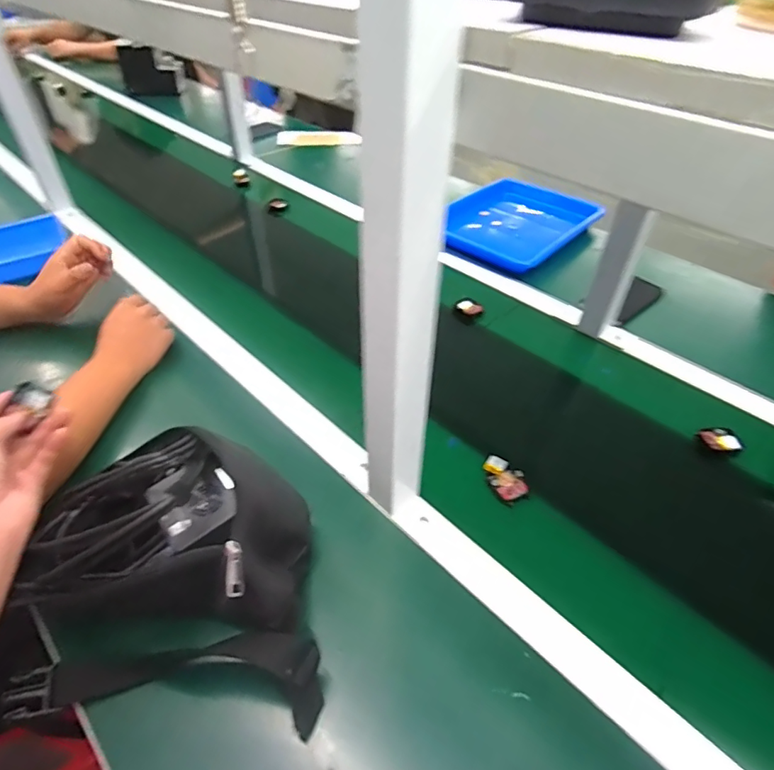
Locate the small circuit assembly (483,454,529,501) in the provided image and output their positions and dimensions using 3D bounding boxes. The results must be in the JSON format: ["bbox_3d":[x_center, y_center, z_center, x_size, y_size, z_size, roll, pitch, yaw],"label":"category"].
[{"bbox_3d":[0.133,0.101,0.550,0.039,0.013,0.055,-20,48,-22],"label":"small circuit assembly"}]

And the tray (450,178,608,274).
[{"bbox_3d":[0.264,-0.329,0.985,0.255,0.039,0.341,33,52,28],"label":"tray"}]

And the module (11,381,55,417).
[{"bbox_3d":[-0.330,0.012,0.458,0.032,0.007,0.024,31,62,-18],"label":"module"}]

